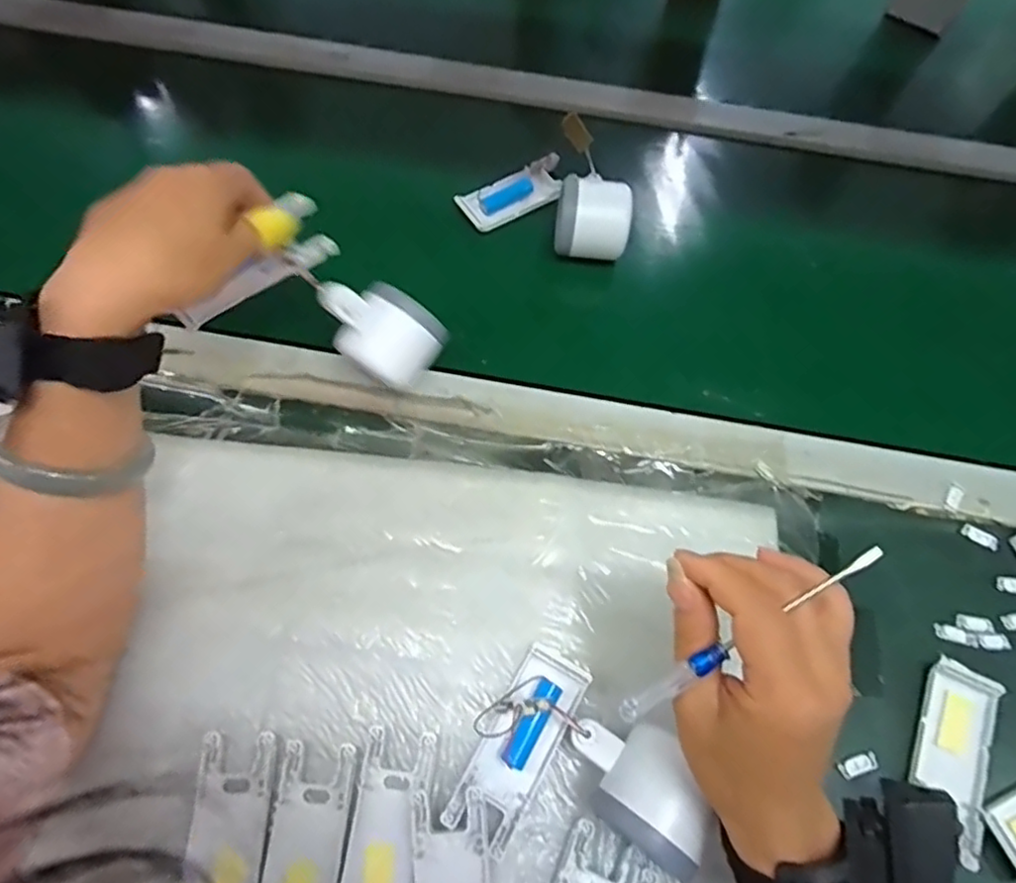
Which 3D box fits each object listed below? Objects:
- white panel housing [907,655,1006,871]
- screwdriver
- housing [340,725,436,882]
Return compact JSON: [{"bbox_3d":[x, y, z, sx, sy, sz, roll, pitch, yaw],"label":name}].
[{"bbox_3d":[0.265,0.187,0.377,0.043,0.009,0.105,26,66,8],"label":"white panel housing"},{"bbox_3d":[0.102,0.083,0.270,0.129,0.007,0.009,-37,71,9],"label":"screwdriver"},{"bbox_3d":[-0.066,0.212,0.336,0.038,0.013,0.102,7,65,0],"label":"housing"}]

